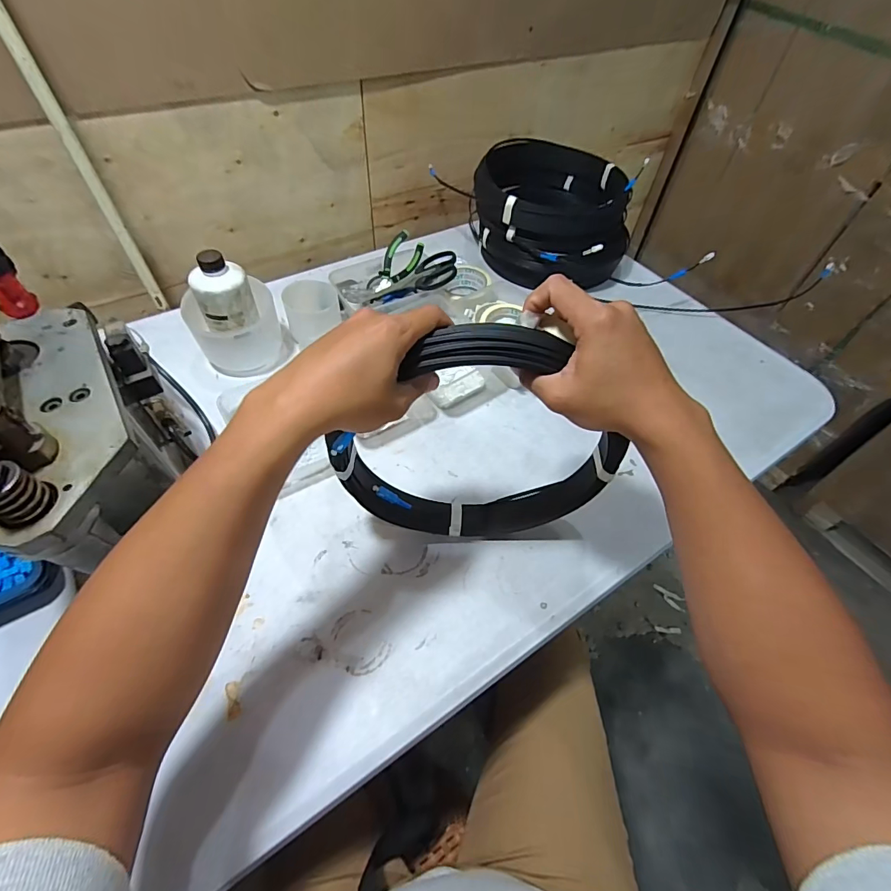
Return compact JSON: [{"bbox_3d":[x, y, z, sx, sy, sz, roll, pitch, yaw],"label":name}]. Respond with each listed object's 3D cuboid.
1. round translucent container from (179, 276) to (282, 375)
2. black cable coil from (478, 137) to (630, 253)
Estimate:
[{"bbox_3d":[-0.316,-0.168,0.655,0.120,0.108,0.100,-6,54,-8],"label":"round translucent container"},{"bbox_3d":[0.191,-0.472,0.826,0.270,0.093,0.245,0,53,-4],"label":"black cable coil"}]

